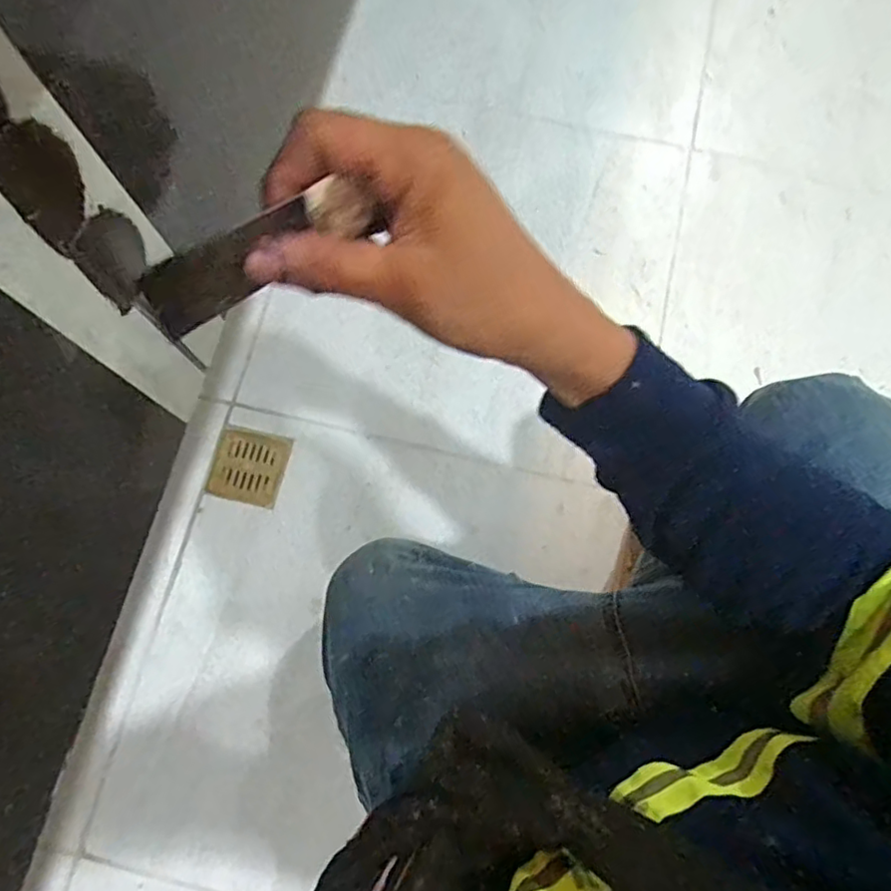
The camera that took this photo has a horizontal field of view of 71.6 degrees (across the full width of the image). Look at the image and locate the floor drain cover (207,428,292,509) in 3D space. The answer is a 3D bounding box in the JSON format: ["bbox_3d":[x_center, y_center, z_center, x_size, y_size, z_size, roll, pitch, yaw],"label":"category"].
[{"bbox_3d":[-0.281,0.029,0.884,0.101,0.005,0.103,12,76,4],"label":"floor drain cover"}]

